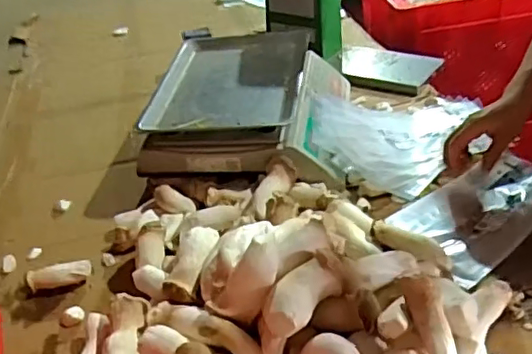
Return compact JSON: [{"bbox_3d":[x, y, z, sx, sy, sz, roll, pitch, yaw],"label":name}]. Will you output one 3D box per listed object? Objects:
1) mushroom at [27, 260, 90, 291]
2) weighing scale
[{"bbox_3d":[-0.275,0.129,0.785,0.082,0.026,0.022,-13,35,-9],"label":"mushroom"},{"bbox_3d":[-0.018,-0.118,0.993,0.302,0.115,0.340,0,35,10],"label":"weighing scale"}]

